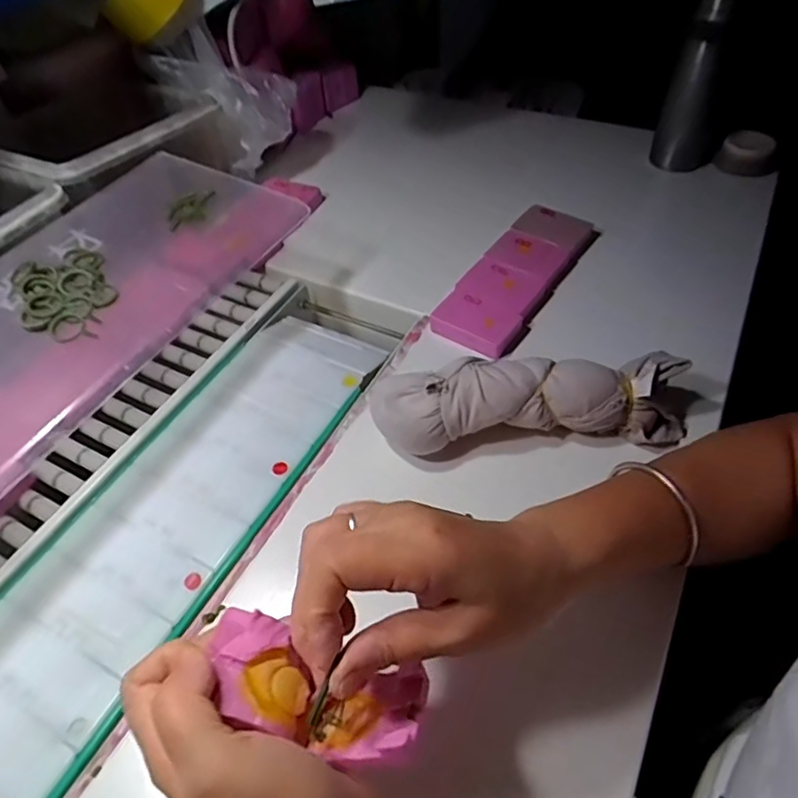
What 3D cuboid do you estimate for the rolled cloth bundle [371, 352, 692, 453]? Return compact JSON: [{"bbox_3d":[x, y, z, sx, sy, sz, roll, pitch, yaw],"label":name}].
[{"bbox_3d":[0.094,0.003,0.415,0.219,0.051,0.051,-6,49,1],"label":"rolled cloth bundle"}]

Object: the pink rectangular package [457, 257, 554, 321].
[{"bbox_3d":[0.099,-0.103,0.537,0.070,0.025,0.063,24,56,24],"label":"pink rectangular package"}]

